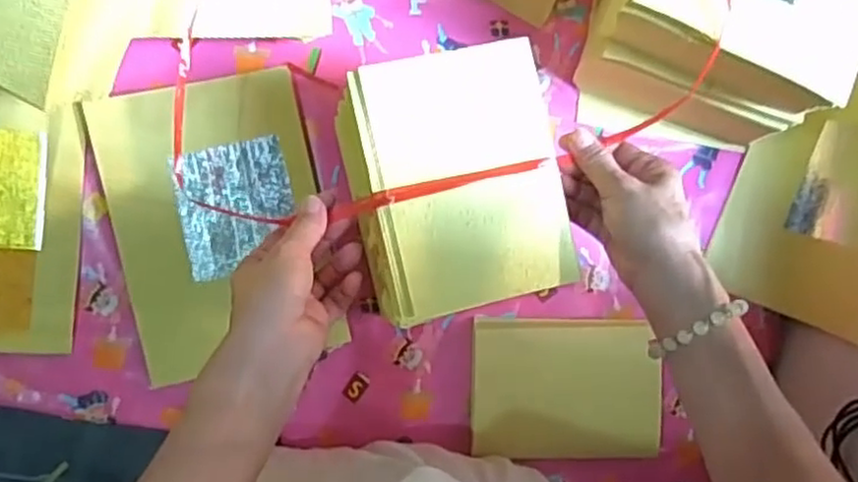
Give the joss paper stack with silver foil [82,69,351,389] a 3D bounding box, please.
[{"bbox_3d":[-0.165,-0.012,0.552,0.160,0.019,0.222,-12,94,-8],"label":"joss paper stack with silver foil"}]

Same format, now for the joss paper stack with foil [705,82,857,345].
[{"bbox_3d":[0.322,-0.040,0.587,0.066,0.149,0.221,13,91,-9],"label":"joss paper stack with foil"}]

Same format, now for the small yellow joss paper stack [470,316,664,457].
[{"bbox_3d":[0.115,0.126,0.587,0.155,0.011,0.119,1,95,0],"label":"small yellow joss paper stack"}]

